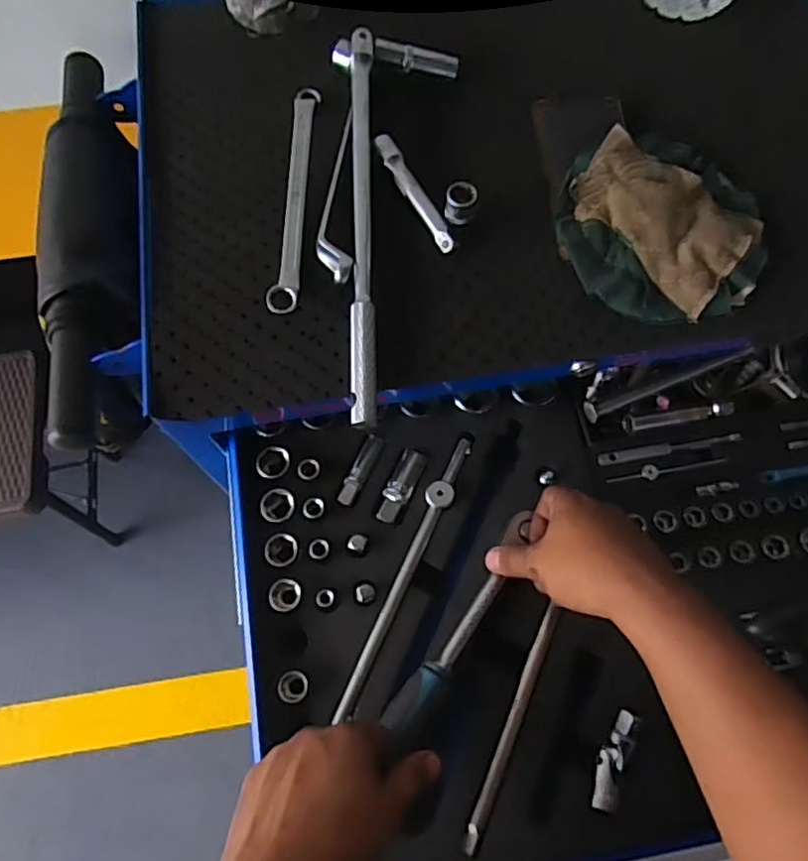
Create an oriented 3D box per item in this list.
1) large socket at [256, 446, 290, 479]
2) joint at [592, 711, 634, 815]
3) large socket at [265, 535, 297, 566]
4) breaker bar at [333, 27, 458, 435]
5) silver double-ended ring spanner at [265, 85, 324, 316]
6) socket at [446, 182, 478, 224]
[{"bbox_3d":[-0.109,0.029,0.528,0.025,0.020,0.027,0,68,0],"label":"large socket"},{"bbox_3d":[0.150,0.236,0.446,0.019,0.013,0.068,19,69,8],"label":"joint"},{"bbox_3d":[-0.097,0.097,0.500,0.025,0.021,0.024,0,68,0],"label":"large socket"},{"bbox_3d":[0.002,-0.183,0.498,0.104,0.040,0.362,-4,68,-1],"label":"breaker bar"},{"bbox_3d":[-0.088,-0.198,0.517,0.021,0.023,0.239,2,68,1],"label":"silver double-ended ring spanner"},{"bbox_3d":[0.045,-0.182,0.497,0.024,0.025,0.021,6,68,3],"label":"socket"}]

